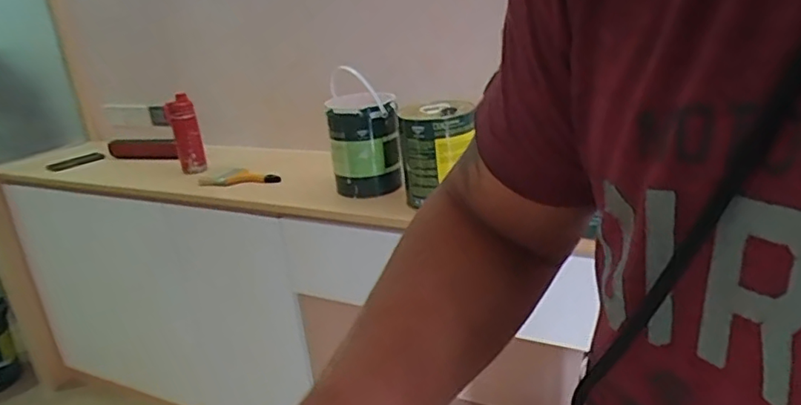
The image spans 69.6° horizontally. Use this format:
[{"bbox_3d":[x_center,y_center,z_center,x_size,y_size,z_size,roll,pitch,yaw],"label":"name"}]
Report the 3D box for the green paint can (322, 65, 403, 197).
[{"bbox_3d":[-0.082,-0.165,1.367,0.160,0.277,0.170,-4,21,2],"label":"green paint can"}]

